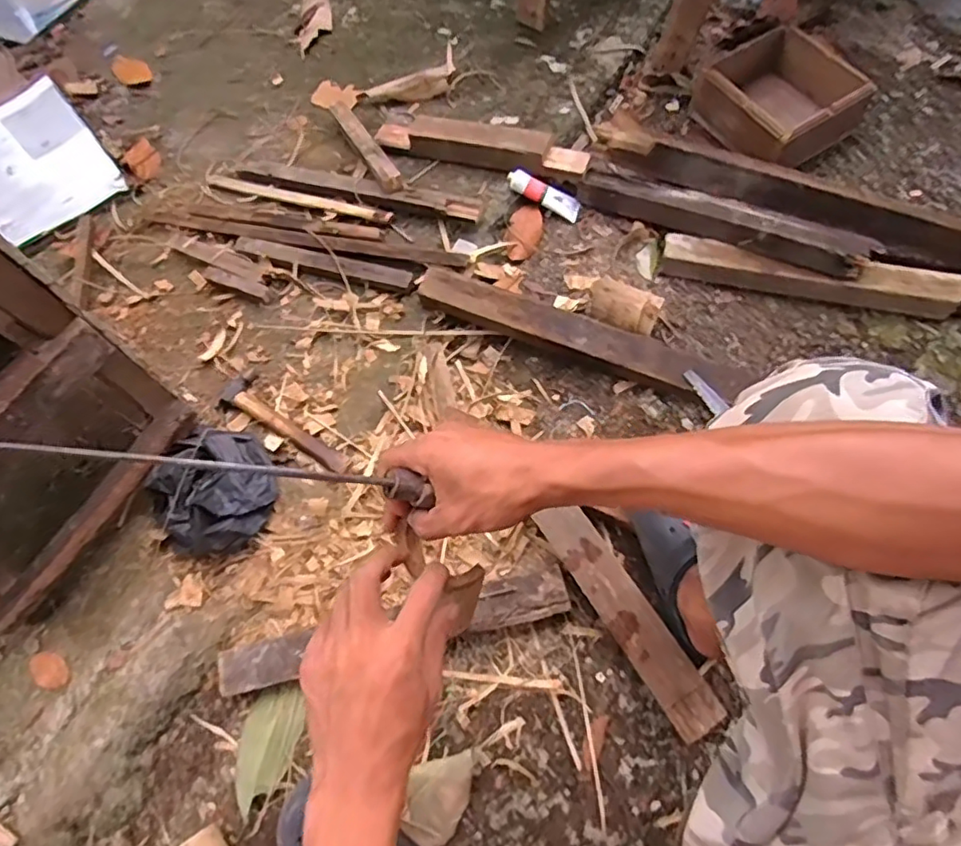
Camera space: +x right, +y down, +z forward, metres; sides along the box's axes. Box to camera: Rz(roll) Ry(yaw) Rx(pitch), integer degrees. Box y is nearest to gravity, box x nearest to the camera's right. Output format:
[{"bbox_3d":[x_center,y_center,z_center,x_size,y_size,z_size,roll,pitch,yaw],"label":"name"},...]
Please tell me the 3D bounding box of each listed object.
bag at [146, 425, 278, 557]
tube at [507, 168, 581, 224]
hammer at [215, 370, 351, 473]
[{"bbox_3d":[-0.383,0.093,0.860,0.171,0.072,0.184,-27,67,-7],"label":"bag"},{"bbox_3d":[0.115,-0.408,1.082,0.138,0.021,0.042,26,69,-9],"label":"tube"},{"bbox_3d":[-0.299,0.005,0.917,0.243,0.026,0.068,34,71,17],"label":"hammer"}]

